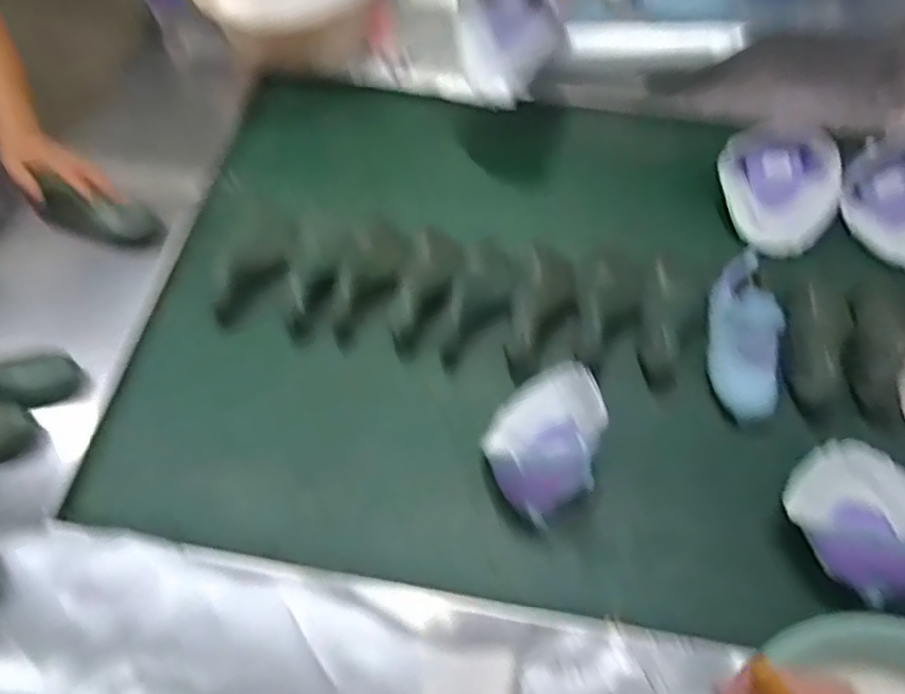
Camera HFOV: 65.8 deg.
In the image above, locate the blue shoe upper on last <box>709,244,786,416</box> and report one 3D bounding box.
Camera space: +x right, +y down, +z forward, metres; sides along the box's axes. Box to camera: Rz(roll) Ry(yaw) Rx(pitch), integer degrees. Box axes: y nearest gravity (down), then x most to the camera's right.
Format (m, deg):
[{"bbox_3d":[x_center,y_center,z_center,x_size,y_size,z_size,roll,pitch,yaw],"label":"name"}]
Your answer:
[{"bbox_3d":[0.372,-0.025,0.889,0.073,0.072,0.222,8,63,5],"label":"blue shoe upper on last"}]

